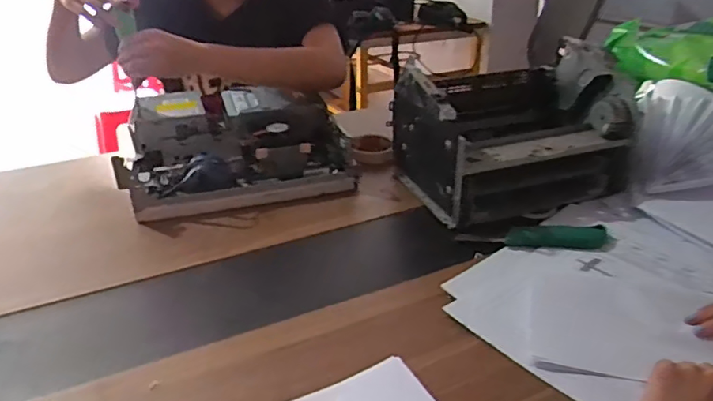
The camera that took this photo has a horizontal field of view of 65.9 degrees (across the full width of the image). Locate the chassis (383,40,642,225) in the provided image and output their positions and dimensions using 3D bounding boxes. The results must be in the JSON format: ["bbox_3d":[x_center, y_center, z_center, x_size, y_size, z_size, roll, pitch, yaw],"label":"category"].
[{"bbox_3d":[0.250,-0.123,0.886,0.358,0.169,0.262,-12,31,-20],"label":"chassis"}]

